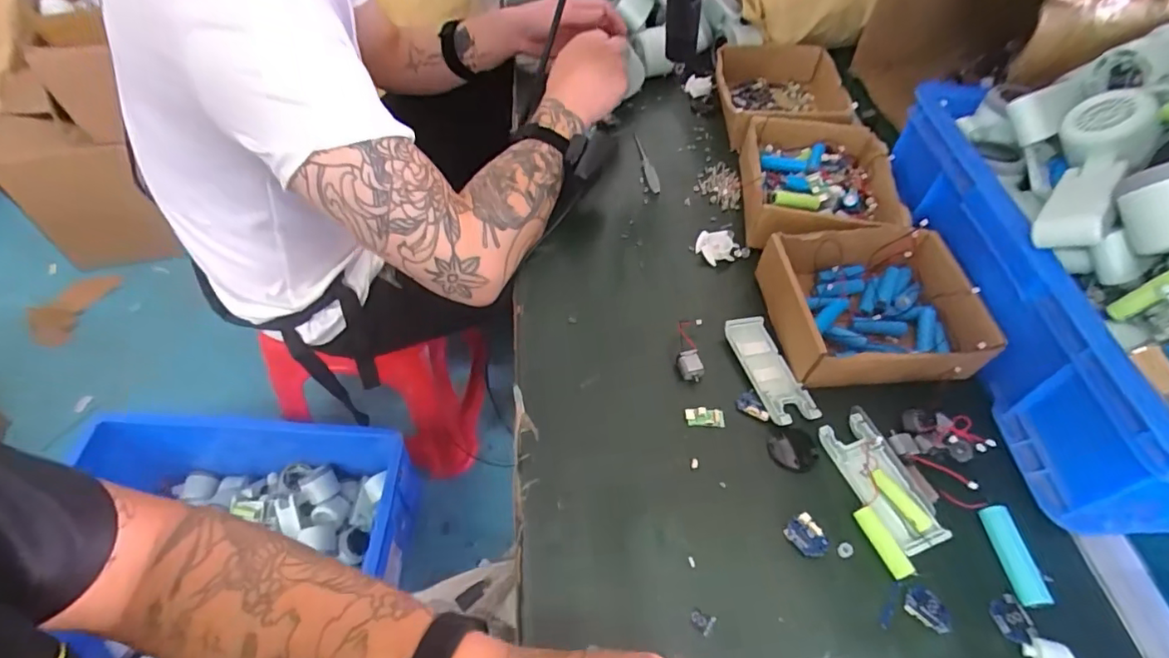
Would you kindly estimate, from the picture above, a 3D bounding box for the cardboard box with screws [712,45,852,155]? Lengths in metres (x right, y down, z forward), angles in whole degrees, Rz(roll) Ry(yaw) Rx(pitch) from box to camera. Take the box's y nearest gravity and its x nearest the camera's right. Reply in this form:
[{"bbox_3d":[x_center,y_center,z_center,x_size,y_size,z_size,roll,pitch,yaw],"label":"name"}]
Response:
[{"bbox_3d":[0.241,-0.287,0.722,0.154,0.054,0.169,7,53,2],"label":"cardboard box with screws"}]

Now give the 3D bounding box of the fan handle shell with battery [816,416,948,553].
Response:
[{"bbox_3d":[0.220,0.113,0.430,0.042,0.015,0.103,-14,55,-14],"label":"fan handle shell with battery"}]

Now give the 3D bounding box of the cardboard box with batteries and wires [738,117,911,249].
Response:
[{"bbox_3d":[0.239,-0.147,0.608,0.157,0.054,0.164,2,53,-2],"label":"cardboard box with batteries and wires"}]

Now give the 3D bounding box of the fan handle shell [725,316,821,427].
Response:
[{"bbox_3d":[0.157,0.034,0.493,0.042,0.013,0.104,-13,55,-13],"label":"fan handle shell"}]

